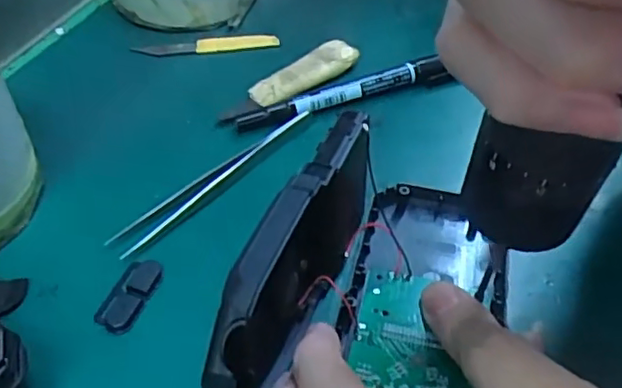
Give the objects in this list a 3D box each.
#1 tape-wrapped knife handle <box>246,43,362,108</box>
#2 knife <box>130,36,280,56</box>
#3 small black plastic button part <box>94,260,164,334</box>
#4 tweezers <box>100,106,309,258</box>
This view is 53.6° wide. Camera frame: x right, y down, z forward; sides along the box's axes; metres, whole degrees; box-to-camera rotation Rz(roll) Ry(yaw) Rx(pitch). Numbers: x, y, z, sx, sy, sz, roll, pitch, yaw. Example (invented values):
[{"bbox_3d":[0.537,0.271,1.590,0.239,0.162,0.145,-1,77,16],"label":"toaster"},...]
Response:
[{"bbox_3d":[-0.003,-0.060,0.306,0.059,0.010,0.018,-30,55,-25],"label":"tape-wrapped knife handle"},{"bbox_3d":[-0.056,-0.080,0.329,0.076,0.004,0.011,-4,49,-4],"label":"knife"},{"bbox_3d":[-0.066,0.036,0.225,0.015,0.004,0.030,19,51,16],"label":"small black plastic button part"},{"bbox_3d":[-0.039,-0.007,0.261,0.011,0.007,0.103,37,58,28],"label":"tweezers"}]

